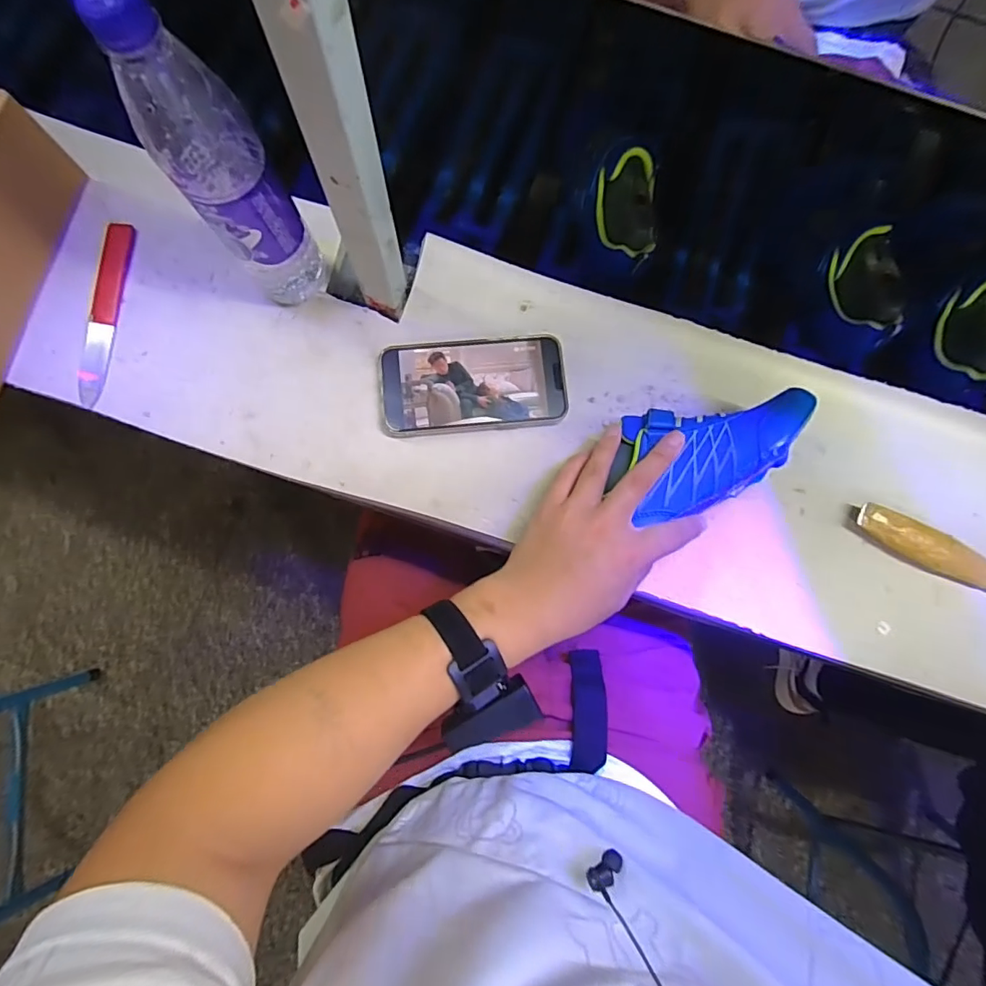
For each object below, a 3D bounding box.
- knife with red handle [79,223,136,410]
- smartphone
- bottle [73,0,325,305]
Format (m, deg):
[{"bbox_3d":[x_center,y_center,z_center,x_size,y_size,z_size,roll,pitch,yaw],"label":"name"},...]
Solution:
[{"bbox_3d":[-0.345,-0.160,0.443,0.025,0.004,0.167,6,81,-2],"label":"knife with red handle"},{"bbox_3d":[-0.018,-0.098,0.448,0.161,0.012,0.083,-5,81,-4],"label":"smartphone"},{"bbox_3d":[-0.176,-0.209,0.347,0.064,0.228,0.052,-34,84,-8],"label":"bottle"}]

